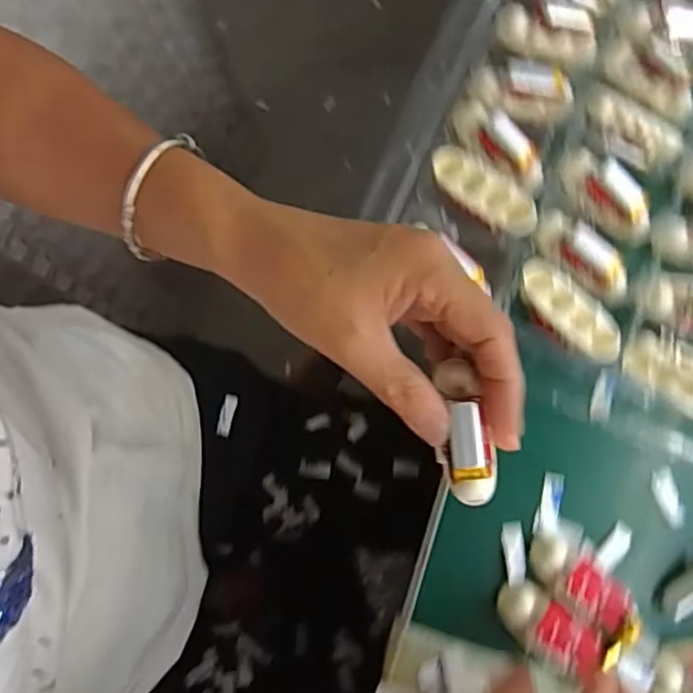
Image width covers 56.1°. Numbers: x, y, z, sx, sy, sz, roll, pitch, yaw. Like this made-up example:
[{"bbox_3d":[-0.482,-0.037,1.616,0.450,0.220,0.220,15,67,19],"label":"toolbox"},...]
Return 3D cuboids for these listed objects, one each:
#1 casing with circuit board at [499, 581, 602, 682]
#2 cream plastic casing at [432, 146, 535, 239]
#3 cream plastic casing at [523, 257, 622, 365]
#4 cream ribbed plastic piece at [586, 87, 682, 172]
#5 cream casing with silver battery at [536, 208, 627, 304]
[{"bbox_3d":[0.105,0.149,0.338,0.055,0.016,0.027,37,77,3],"label":"casing with circuit board"},{"bbox_3d":[0.079,-0.088,0.381,0.069,0.017,0.027,40,77,4],"label":"cream plastic casing"},{"bbox_3d":[0.124,-0.018,0.365,0.067,0.013,0.032,43,78,4],"label":"cream plastic casing"},{"bbox_3d":[0.173,-0.131,0.397,0.062,0.021,0.022,33,79,-12],"label":"cream ribbed plastic piece"},{"bbox_3d":[0.137,-0.053,0.377,0.064,0.014,0.028,44,78,4],"label":"cream casing with silver battery"}]

